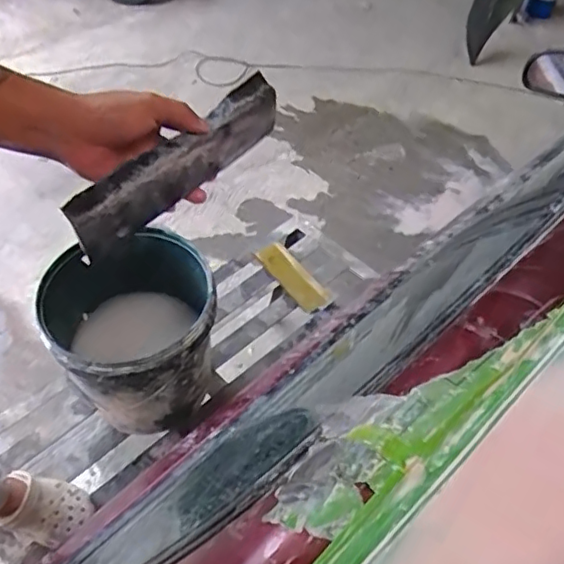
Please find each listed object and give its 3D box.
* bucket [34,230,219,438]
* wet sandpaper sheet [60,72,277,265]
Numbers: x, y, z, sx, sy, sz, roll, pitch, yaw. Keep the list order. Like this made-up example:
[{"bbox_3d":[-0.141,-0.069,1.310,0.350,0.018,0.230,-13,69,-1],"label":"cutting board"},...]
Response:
[{"bbox_3d":[-0.292,0.098,1.186,0.305,0.292,0.324,2,53,-3],"label":"bucket"},{"bbox_3d":[-0.090,-0.104,0.534,0.017,0.074,0.224,39,65,22],"label":"wet sandpaper sheet"}]

